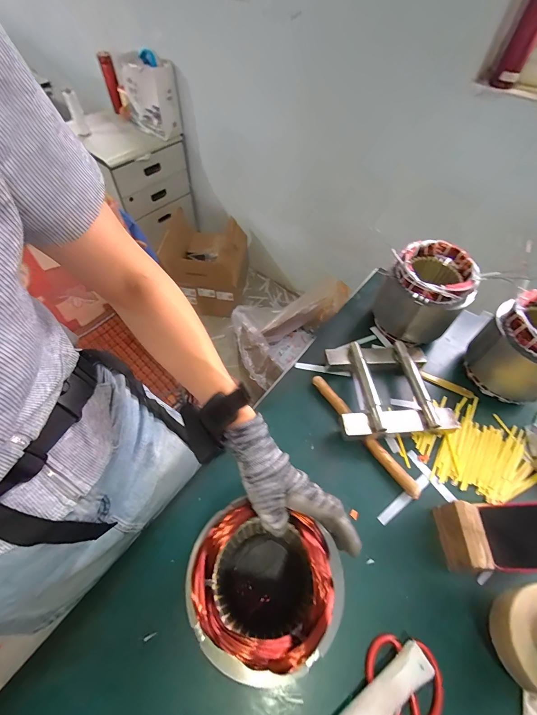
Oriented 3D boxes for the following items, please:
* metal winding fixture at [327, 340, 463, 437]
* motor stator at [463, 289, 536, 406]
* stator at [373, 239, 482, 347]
[{"bbox_3d":[0.217,0.054,0.586,0.199,0.058,0.186,-3,56,-5],"label":"metal winding fixture"},{"bbox_3d":[0.467,-0.014,0.574,0.146,0.167,0.146,-32,63,-22],"label":"motor stator"},{"bbox_3d":[0.303,-0.116,0.633,0.152,0.169,0.141,1,56,-2],"label":"stator"}]

